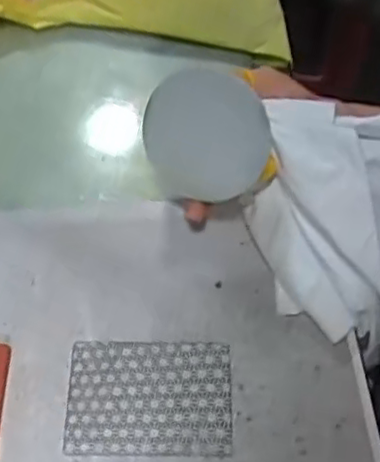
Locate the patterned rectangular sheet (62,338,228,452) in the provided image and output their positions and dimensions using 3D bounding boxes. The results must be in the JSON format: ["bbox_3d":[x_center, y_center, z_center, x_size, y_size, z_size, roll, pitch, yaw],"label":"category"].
[{"bbox_3d":[-0.022,0.088,0.364,0.087,0.004,0.061,1,57,-1],"label":"patterned rectangular sheet"}]

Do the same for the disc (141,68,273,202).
[{"bbox_3d":[0.008,-0.055,0.397,0.077,0.079,0.005,12,36,19],"label":"disc"}]

